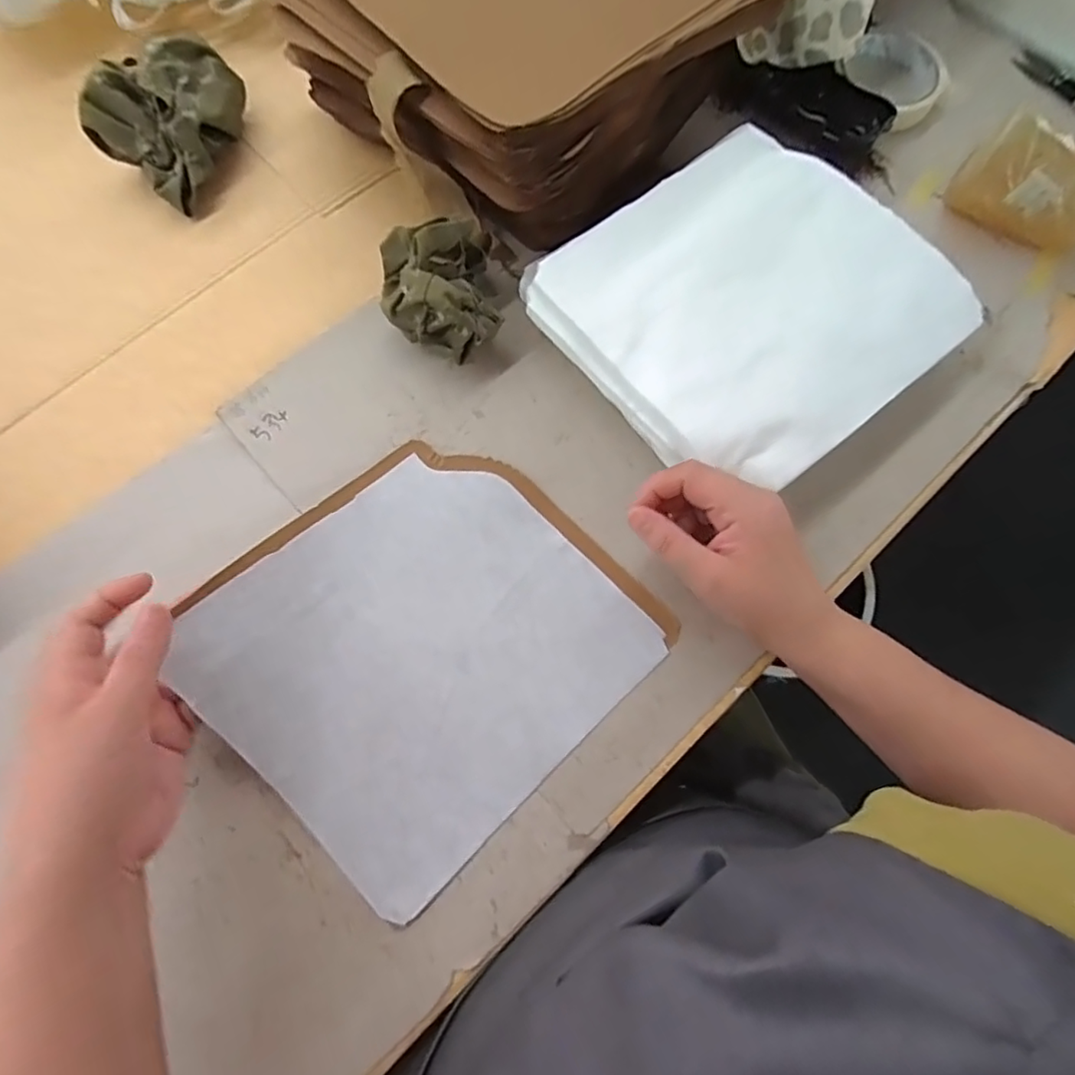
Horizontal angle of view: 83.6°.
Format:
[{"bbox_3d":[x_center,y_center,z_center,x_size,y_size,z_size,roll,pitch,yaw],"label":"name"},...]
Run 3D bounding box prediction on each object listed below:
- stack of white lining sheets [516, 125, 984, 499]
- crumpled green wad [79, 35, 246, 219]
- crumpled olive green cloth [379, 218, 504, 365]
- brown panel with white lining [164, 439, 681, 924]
[{"bbox_3d":[0.140,-0.153,0.397,0.222,0.048,0.207,-38,79,-11],"label":"stack of white lining sheets"},{"bbox_3d":[-0.256,-0.303,0.434,0.068,0.059,0.105,37,77,8],"label":"crumpled green wad"},{"bbox_3d":[-0.065,-0.167,0.405,0.075,0.059,0.089,-10,75,-4],"label":"crumpled olive green cloth"},{"bbox_3d":[-0.067,0.060,0.360,0.232,0.031,0.215,-44,80,-12],"label":"brown panel with white lining"}]

